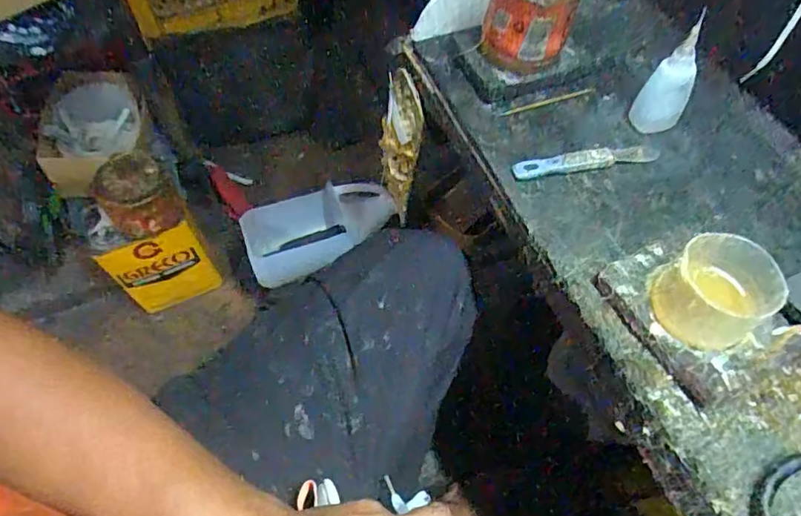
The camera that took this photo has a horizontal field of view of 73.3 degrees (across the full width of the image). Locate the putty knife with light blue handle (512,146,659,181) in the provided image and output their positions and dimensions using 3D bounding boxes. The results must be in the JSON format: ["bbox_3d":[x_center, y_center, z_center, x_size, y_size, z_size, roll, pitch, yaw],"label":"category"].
[{"bbox_3d":[0.164,-0.086,0.478,0.133,0.004,0.020,-11,60,-6],"label":"putty knife with light blue handle"}]

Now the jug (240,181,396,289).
[{"bbox_3d":[-0.151,-0.046,0.949,0.257,0.116,0.136,-9,60,-5],"label":"jug"}]

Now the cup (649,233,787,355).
[{"bbox_3d":[0.218,0.025,0.373,0.073,0.053,0.067,0,60,0],"label":"cup"}]

